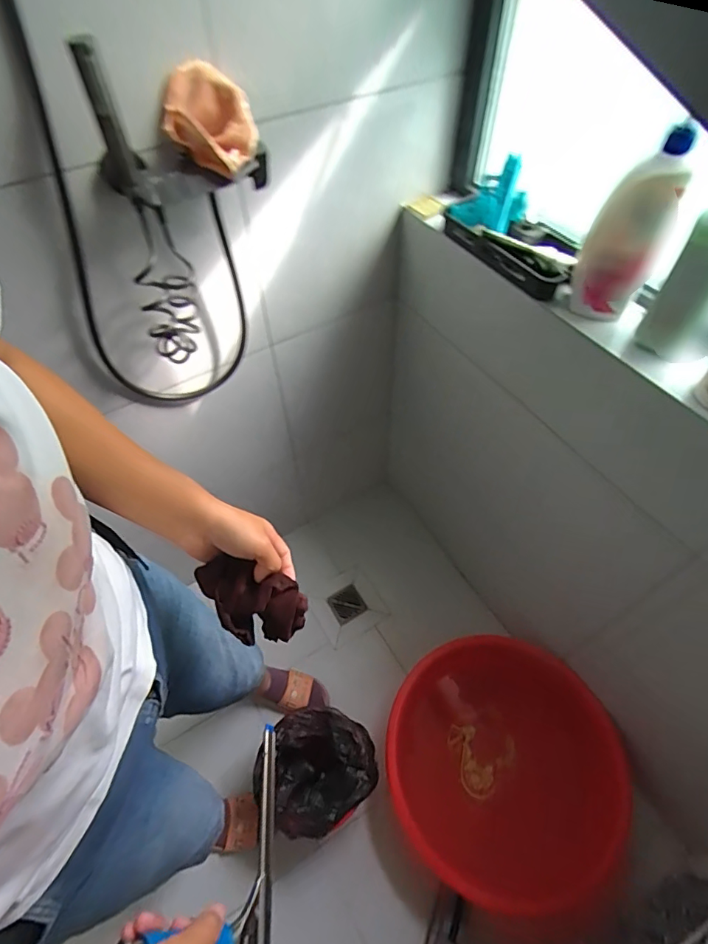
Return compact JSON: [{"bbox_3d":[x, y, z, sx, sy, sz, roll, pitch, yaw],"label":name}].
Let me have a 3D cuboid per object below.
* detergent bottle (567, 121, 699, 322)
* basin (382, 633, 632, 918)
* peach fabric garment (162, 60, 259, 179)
[{"bbox_3d":[0.367,-0.323,0.647,0.099,0.214,0.093,24,59,17],"label":"detergent bottle"},{"bbox_3d":[0.339,0.678,1.141,0.514,0.213,0.512,-1,55,1],"label":"basin"},{"bbox_3d":[-0.188,-0.457,0.625,0.112,0.085,0.115,-11,55,-5],"label":"peach fabric garment"}]

